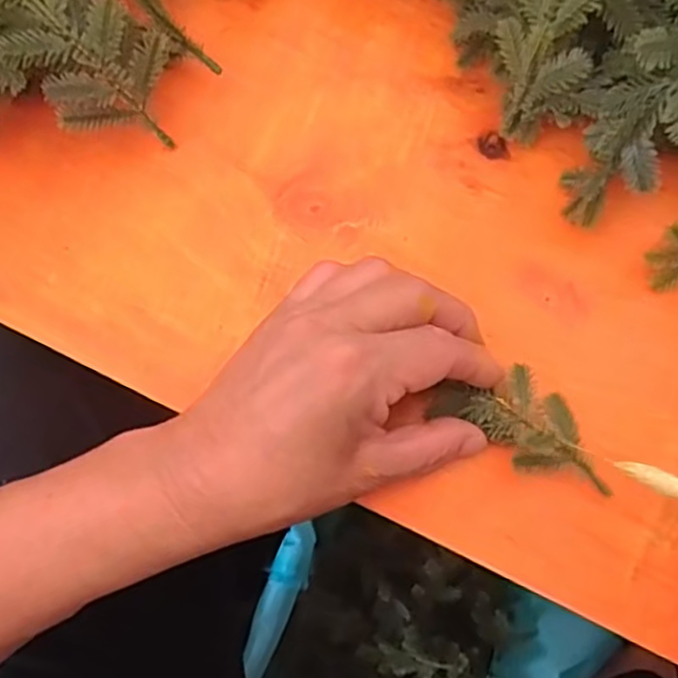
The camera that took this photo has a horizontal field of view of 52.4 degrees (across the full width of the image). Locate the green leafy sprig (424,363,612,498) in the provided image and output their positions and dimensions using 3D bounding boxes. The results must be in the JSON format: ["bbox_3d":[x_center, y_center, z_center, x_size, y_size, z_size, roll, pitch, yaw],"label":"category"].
[{"bbox_3d":[0.080,0.035,0.288,0.078,0.028,0.038,32,79,8],"label":"green leafy sprig"}]

